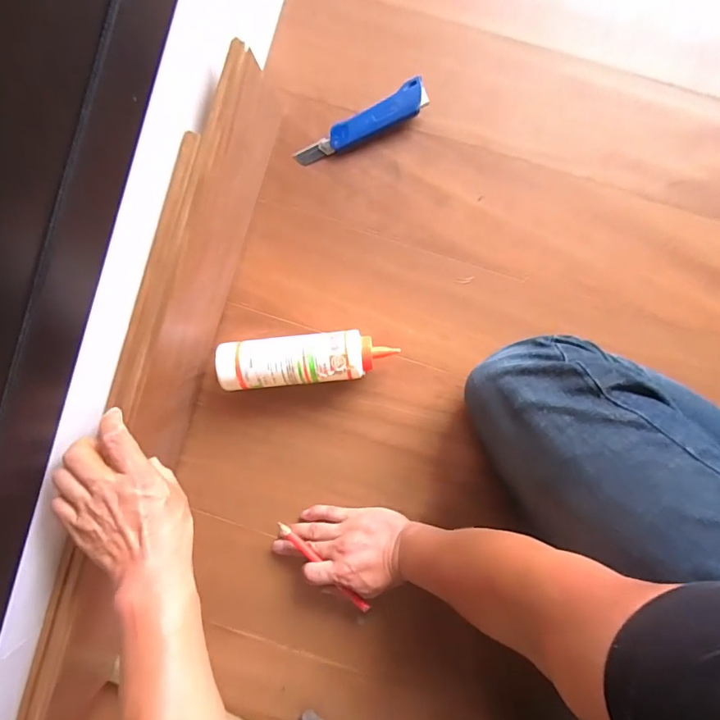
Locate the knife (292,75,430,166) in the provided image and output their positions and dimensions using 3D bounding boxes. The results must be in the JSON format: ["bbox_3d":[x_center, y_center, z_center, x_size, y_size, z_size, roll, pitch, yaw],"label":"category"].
[{"bbox_3d":[0.001,-0.290,0.581,0.174,0.021,0.032,-24,91,2],"label":"knife"}]

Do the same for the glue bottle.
[{"bbox_3d":[-0.064,-0.001,0.574,0.211,0.058,0.060,-6,92,3],"label":"glue bottle"}]

